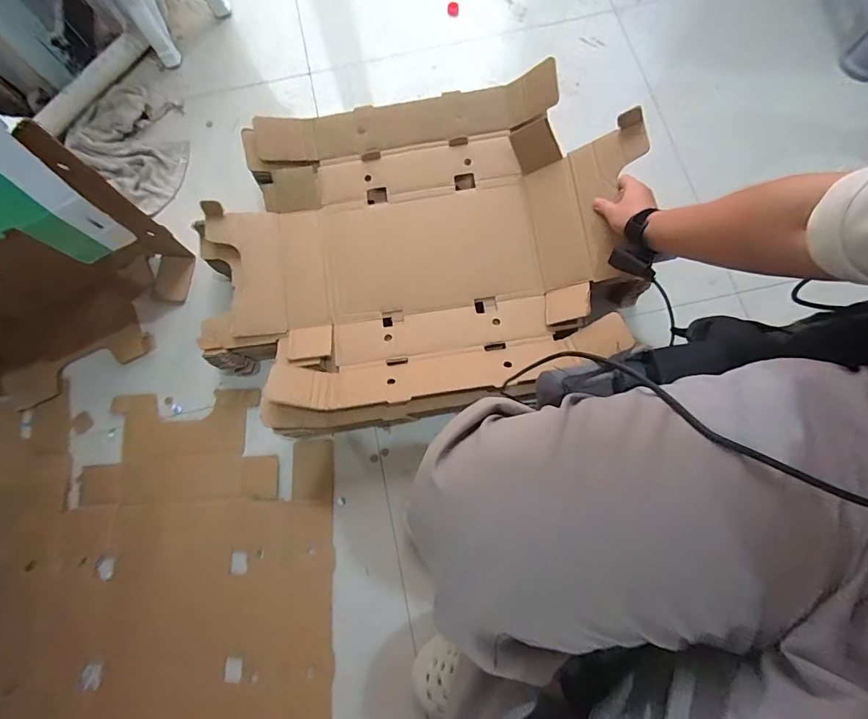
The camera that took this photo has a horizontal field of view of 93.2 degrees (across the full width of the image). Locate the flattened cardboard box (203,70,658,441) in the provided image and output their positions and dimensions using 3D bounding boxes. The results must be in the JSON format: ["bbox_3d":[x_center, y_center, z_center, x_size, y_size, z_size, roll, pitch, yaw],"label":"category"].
[{"bbox_3d":[-0.043,-0.215,0.758,0.757,0.140,0.599,-8,74,-2],"label":"flattened cardboard box"}]

